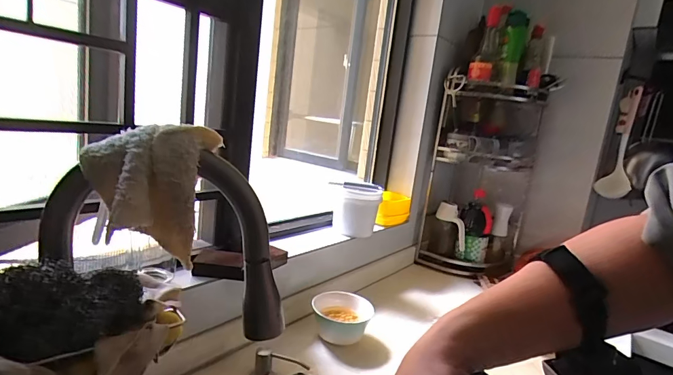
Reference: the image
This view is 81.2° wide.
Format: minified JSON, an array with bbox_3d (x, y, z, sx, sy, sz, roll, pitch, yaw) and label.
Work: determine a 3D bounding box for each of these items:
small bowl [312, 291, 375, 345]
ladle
[{"bbox_3d":[0.012,0.277,0.839,0.114,0.071,0.141,10,11,19],"label":"small bowl"},{"bbox_3d":[0.868,-0.134,1.191,0.082,0.327,0.059,14,13,37],"label":"ladle"}]

